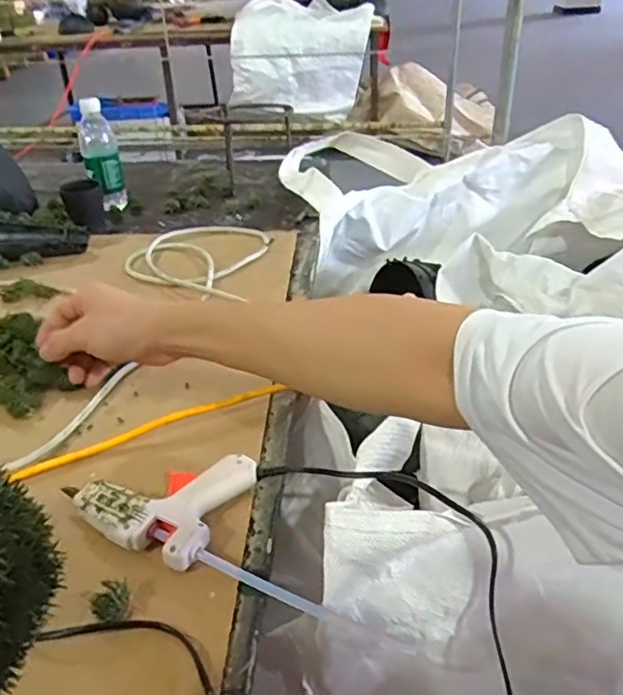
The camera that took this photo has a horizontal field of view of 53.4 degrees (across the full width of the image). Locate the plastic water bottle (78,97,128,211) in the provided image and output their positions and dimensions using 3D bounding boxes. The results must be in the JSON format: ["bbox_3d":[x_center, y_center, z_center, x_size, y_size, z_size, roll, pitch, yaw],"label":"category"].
[{"bbox_3d":[-0.383,-0.348,1.126,0.060,0.186,0.055,-15,35,-18],"label":"plastic water bottle"}]

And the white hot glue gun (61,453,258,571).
[{"bbox_3d":[-0.126,0.119,0.509,0.131,0.027,0.108,12,36,22],"label":"white hot glue gun"}]

